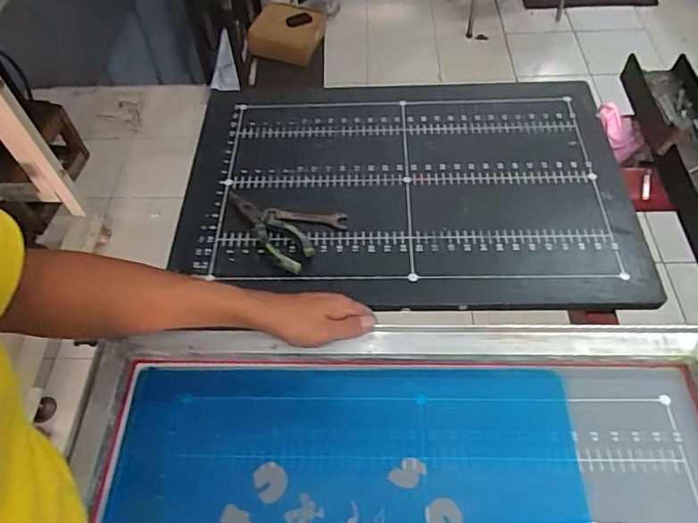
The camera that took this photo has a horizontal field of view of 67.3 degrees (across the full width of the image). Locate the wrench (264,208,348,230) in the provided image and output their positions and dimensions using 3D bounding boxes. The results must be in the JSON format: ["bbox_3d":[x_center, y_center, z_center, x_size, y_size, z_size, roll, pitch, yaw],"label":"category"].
[{"bbox_3d":[-0.056,-0.057,0.683,0.106,0.008,0.024,6,57,5],"label":"wrench"}]

